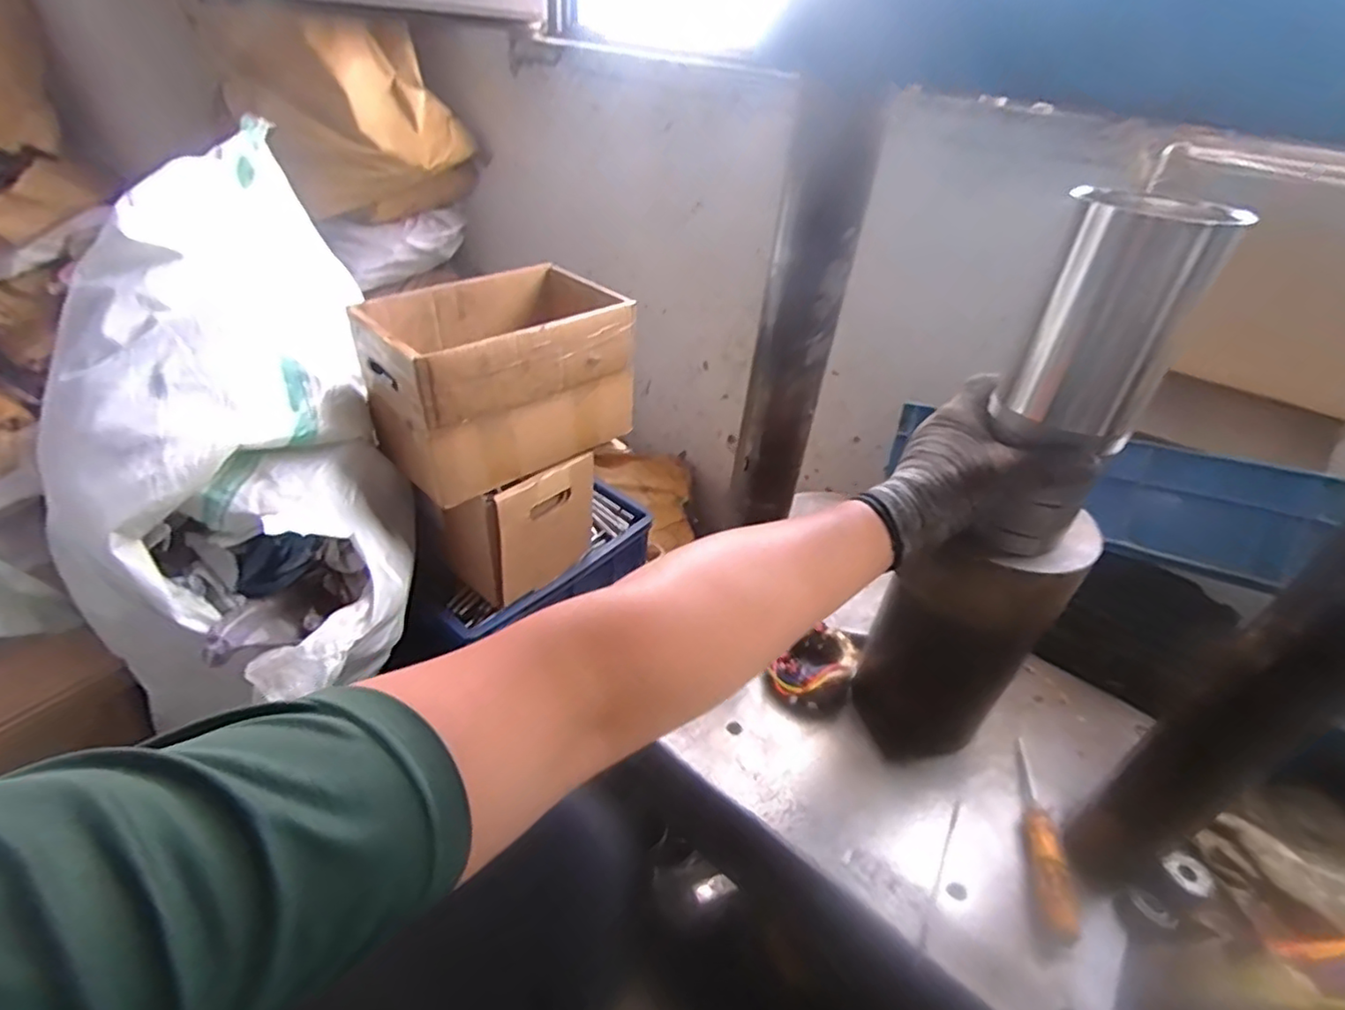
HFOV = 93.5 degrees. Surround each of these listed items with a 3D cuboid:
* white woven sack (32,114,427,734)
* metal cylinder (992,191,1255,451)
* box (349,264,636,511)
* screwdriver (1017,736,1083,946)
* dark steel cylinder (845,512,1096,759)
[{"bbox_3d":[-0.587,-0.135,0.843,0.356,0.310,0.704,-14,60,-24],"label":"white woven sack"},{"bbox_3d":[0.280,-0.123,0.414,0.083,0.143,0.075,17,39,13],"label":"metal cylinder"},{"bbox_3d":[-0.242,-0.178,0.861,0.322,0.196,0.219,-29,50,-36],"label":"box"},{"bbox_3d":[0.325,0.283,0.561,0.025,0.032,0.185,14,39,9],"label":"screwdriver"},{"bbox_3d":[0.259,0.121,0.582,0.103,0.254,0.120,-28,50,-36],"label":"dark steel cylinder"}]

